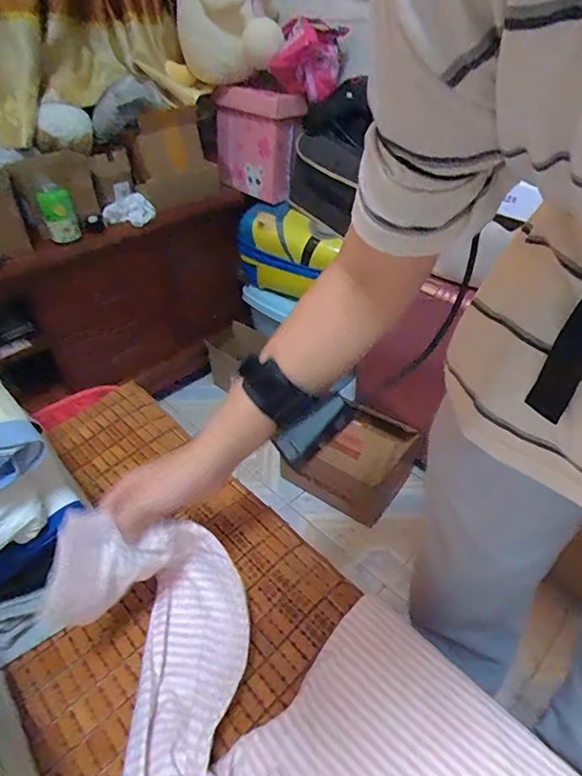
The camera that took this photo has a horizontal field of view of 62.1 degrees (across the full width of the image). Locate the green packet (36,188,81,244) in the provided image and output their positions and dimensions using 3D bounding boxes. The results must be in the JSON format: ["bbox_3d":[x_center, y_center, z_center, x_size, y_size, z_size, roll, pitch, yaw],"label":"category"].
[{"bbox_3d":[-0.503,-0.369,1.054,0.066,0.117,0.041,-18,42,-19],"label":"green packet"}]

